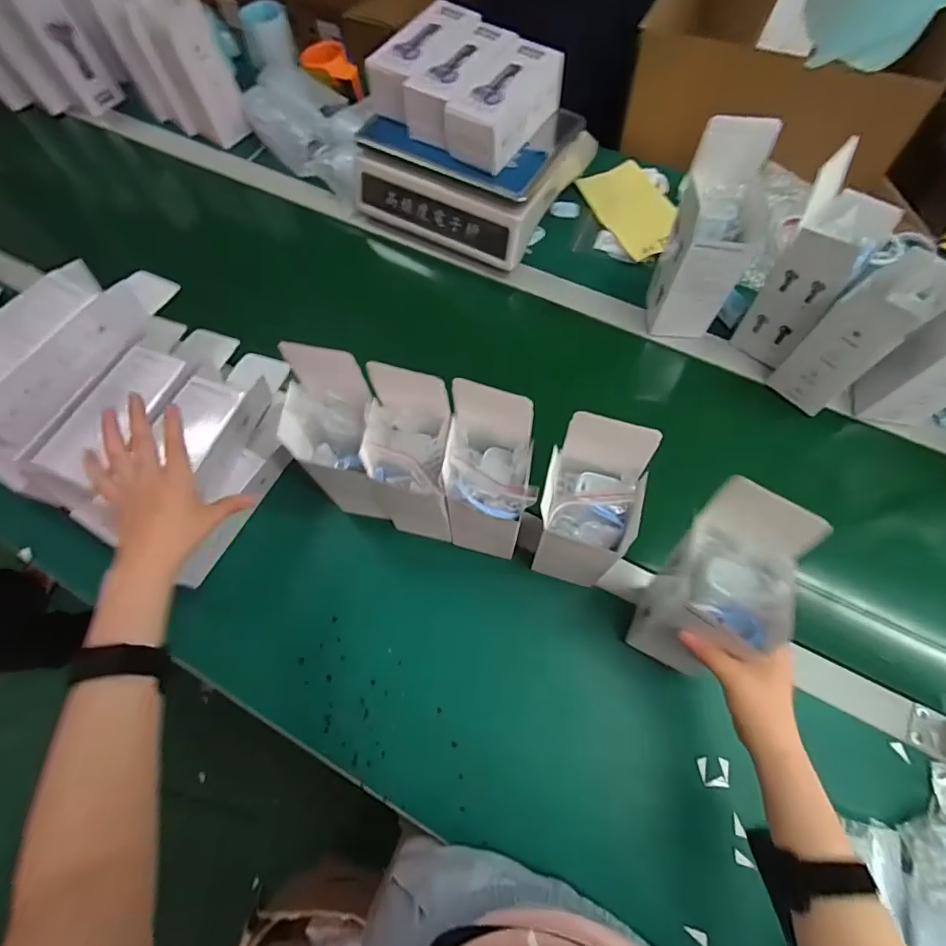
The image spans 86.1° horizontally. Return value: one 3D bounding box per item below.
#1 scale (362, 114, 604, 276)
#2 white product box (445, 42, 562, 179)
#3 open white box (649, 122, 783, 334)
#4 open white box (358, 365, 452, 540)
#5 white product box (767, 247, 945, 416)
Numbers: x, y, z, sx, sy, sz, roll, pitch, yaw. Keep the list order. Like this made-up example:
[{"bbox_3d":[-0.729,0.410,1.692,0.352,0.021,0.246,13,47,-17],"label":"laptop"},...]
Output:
[{"bbox_3d":[0.004,-0.481,0.771,0.287,0.110,0.263,28,73,13],"label":"scale"},{"bbox_3d":[0.046,-0.493,0.680,0.077,0.070,0.180,34,74,15],"label":"white product box"},{"bbox_3d":[0.281,-0.272,0.611,0.082,0.258,0.077,2,69,4],"label":"open white box"},{"bbox_3d":[-0.057,-0.004,0.522,0.083,0.223,0.098,7,69,6],"label":"open white box"},{"bbox_3d":[0.429,-0.151,0.564,0.073,0.202,0.079,-35,71,-10],"label":"white product box"}]

